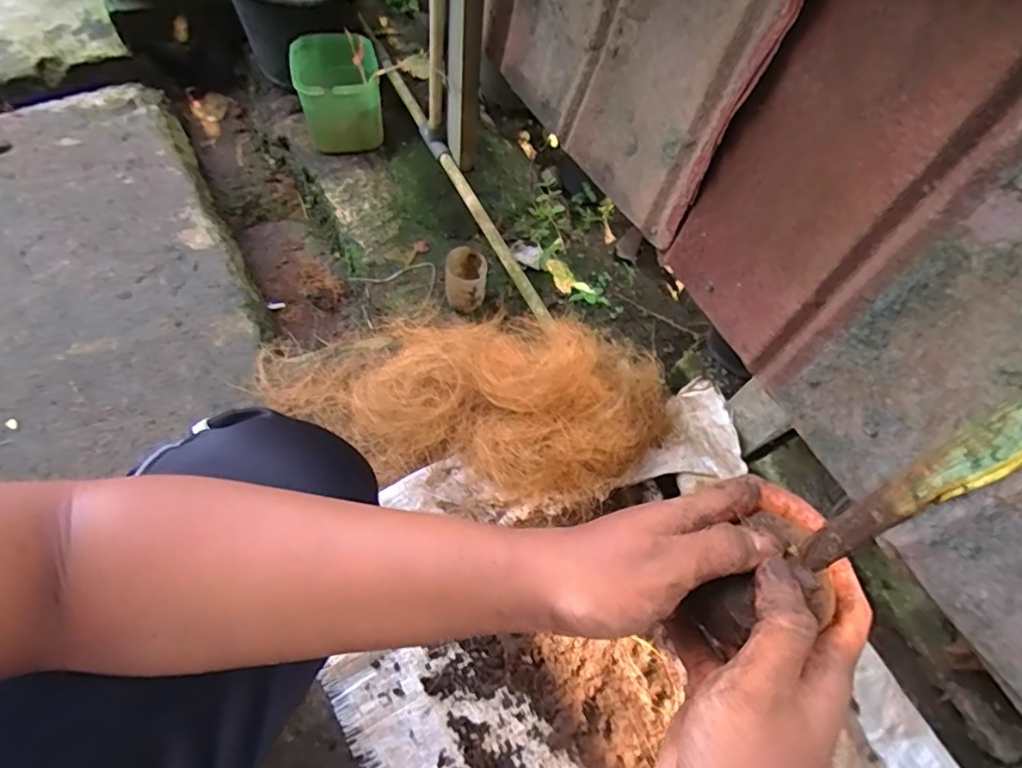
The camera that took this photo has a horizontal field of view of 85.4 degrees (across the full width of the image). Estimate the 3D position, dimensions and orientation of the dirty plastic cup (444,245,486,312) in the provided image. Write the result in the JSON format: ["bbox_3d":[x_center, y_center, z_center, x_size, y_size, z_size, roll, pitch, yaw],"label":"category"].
[{"bbox_3d":[-0.073,-0.170,0.906,0.062,0.109,0.064,3,60,-4],"label":"dirty plastic cup"}]

